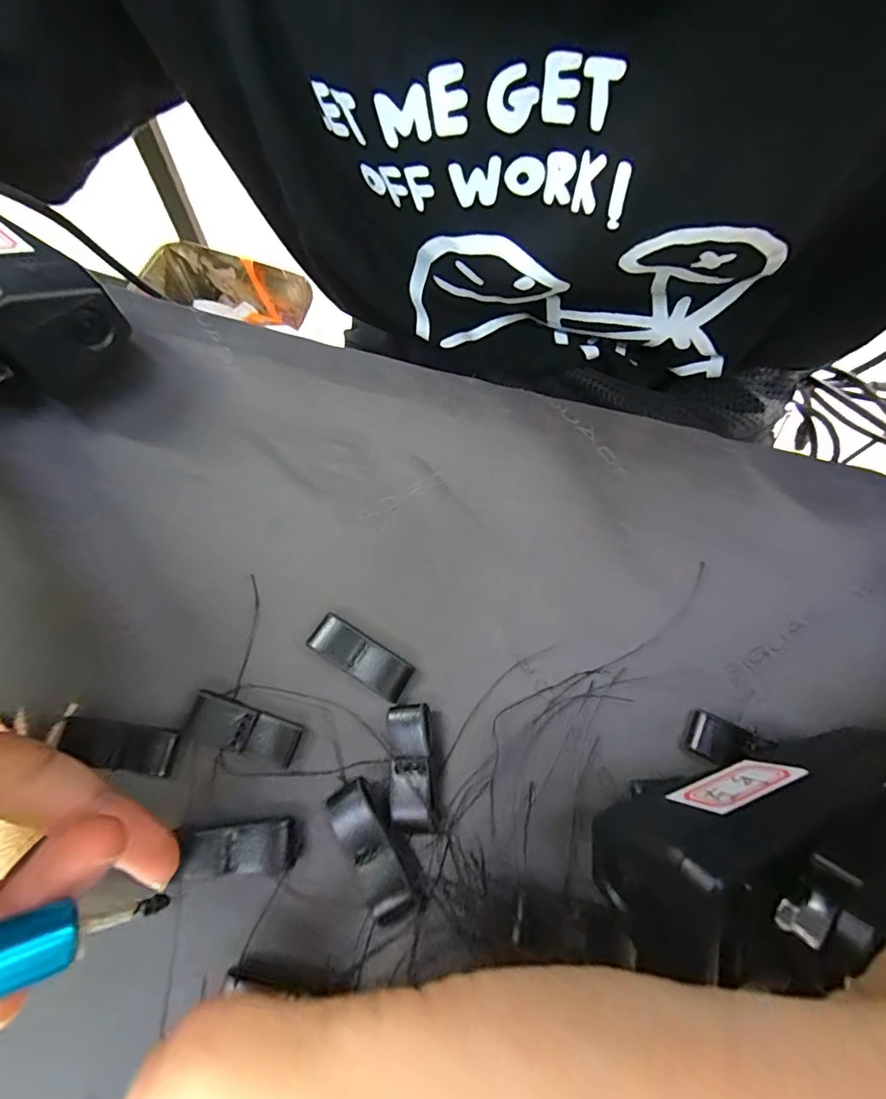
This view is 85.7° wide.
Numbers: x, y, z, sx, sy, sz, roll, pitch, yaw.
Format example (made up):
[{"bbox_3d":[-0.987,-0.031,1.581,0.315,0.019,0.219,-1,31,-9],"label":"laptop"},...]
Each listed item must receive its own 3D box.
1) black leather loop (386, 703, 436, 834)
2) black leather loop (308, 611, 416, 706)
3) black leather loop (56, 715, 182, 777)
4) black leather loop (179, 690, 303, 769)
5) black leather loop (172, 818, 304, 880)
[{"bbox_3d":[-0.008,0.053,0.117,0.011,0.005,0.029,-3,70,-3],"label":"black leather loop"},{"bbox_3d":[-0.022,0.028,0.127,0.028,0.004,0.011,31,72,9],"label":"black leather loop"},{"bbox_3d":[-0.080,0.048,0.118,0.028,0.004,0.010,8,70,1],"label":"black leather loop"},{"bbox_3d":[-0.051,0.046,0.121,0.028,0.005,0.012,16,70,4],"label":"black leather loop"},{"bbox_3d":[-0.048,0.070,0.111,0.027,0.004,0.011,-1,70,-7],"label":"black leather loop"}]

